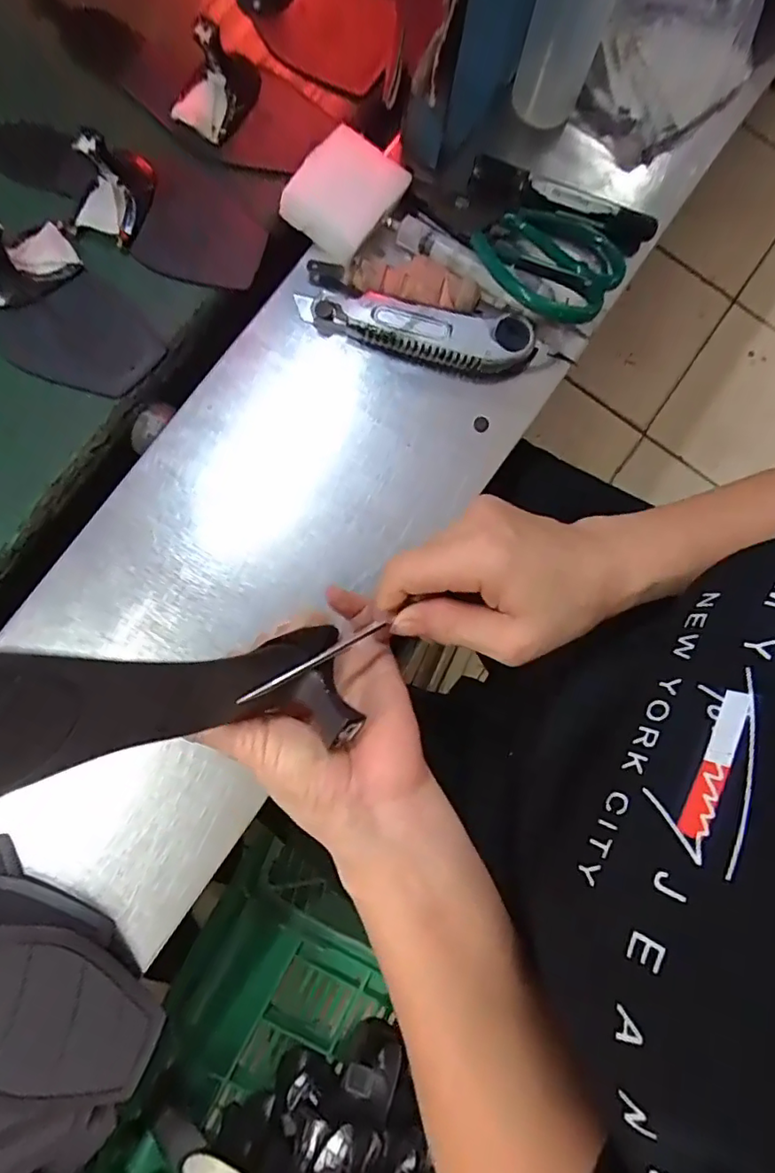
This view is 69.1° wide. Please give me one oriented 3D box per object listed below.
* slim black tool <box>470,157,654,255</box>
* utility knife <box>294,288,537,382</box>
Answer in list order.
[{"bbox_3d":[0.128,-0.280,0.419,0.140,0.023,0.032,21,82,-2],"label":"slim black tool"},{"bbox_3d":[0.018,-0.180,0.400,0.166,0.027,0.040,10,82,-4],"label":"utility knife"}]

